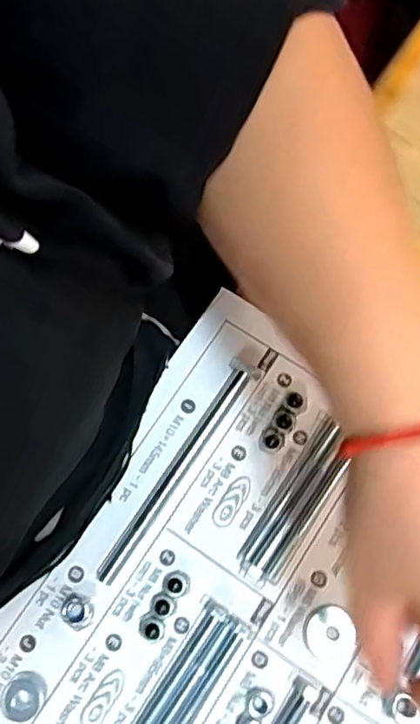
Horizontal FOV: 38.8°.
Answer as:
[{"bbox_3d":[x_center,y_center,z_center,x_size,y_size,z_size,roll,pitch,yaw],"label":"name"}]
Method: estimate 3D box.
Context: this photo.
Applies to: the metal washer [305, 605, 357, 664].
[{"bbox_3d":[0.066,0.151,0.330,0.026,0.004,0.029,26,74,9],"label":"metal washer"}]

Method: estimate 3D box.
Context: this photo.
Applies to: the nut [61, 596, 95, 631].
[{"bbox_3d":[-0.074,0.140,0.332,0.016,0.008,0.016,0,72,1],"label":"nut"}]

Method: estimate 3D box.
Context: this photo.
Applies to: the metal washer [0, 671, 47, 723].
[{"bbox_3d":[-0.101,0.181,0.322,0.022,0.004,0.025,31,75,10],"label":"metal washer"}]

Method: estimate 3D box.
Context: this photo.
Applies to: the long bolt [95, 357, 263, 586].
[{"bbox_3d":[-0.017,0.063,0.351,0.017,0.018,0.151,30,75,10],"label":"long bolt"}]

